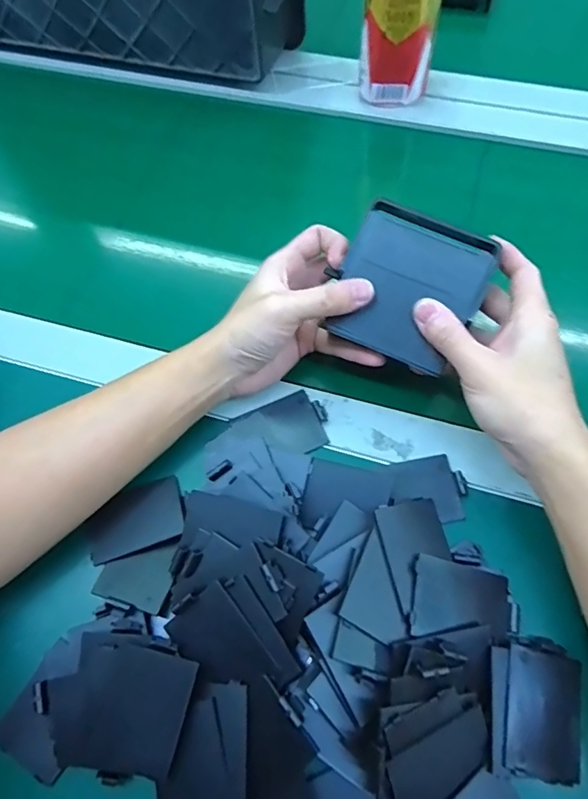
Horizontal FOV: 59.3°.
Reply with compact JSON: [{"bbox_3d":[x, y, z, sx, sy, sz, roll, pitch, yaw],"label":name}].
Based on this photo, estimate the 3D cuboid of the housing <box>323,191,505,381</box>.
[{"bbox_3d":[0.079,-0.074,0.344,0.081,0.038,0.093,25,106,5],"label":"housing"}]

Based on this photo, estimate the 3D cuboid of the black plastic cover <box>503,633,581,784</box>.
[{"bbox_3d":[0.138,0.169,0.282,0.044,0.010,0.067,12,66,7],"label":"black plastic cover"}]

